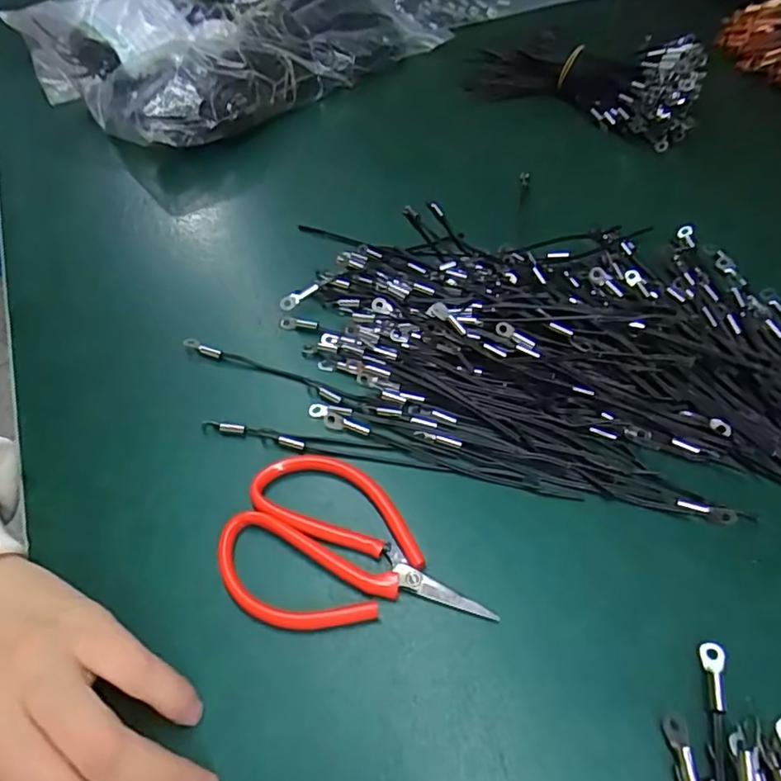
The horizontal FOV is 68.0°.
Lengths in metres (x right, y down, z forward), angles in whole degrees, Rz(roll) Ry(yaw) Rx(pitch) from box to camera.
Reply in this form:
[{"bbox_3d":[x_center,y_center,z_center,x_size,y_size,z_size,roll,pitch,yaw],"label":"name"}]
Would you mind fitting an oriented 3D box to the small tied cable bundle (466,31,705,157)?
[{"bbox_3d":[0.148,-0.244,0.443,0.175,0.040,0.065,26,59,21],"label":"small tied cable bundle"}]

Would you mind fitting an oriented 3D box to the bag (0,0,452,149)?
[{"bbox_3d":[-0.127,-0.307,0.490,0.293,0.069,0.207,-39,60,-23],"label":"bag"}]

